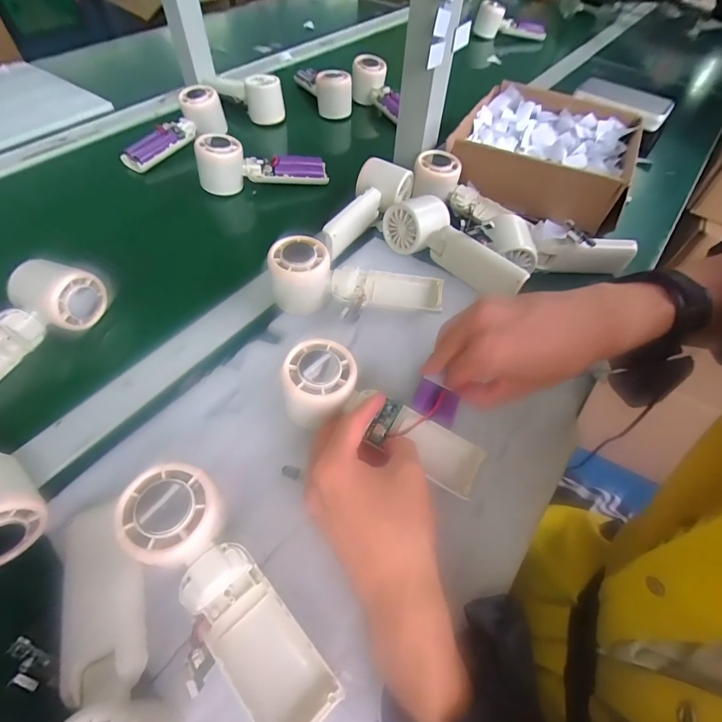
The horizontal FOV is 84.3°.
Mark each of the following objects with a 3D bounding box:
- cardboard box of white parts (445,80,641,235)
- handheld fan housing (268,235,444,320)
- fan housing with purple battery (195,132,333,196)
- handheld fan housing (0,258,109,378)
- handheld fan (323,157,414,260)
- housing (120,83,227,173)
[{"bbox_3d":[0.247,-0.284,0.556,0.221,0.085,0.211,22,57,9],"label":"cardboard box of white parts"},{"bbox_3d":[-0.003,-0.071,0.377,0.162,0.048,0.060,9,56,1],"label":"handheld fan housing"},{"bbox_3d":[-0.127,-0.256,0.514,0.161,0.053,0.054,0,56,-5],"label":"fan housing with purple battery"},{"bbox_3d":[-0.313,-0.028,0.347,0.056,0.059,0.164,32,59,15],"label":"handheld fan housing"},{"bbox_3d":[0.010,-0.167,0.459,0.064,0.048,0.158,19,57,7],"label":"handheld fan"},{"bbox_3d":[-0.264,-0.331,0.556,0.046,0.049,0.158,40,62,20],"label":"housing"}]

